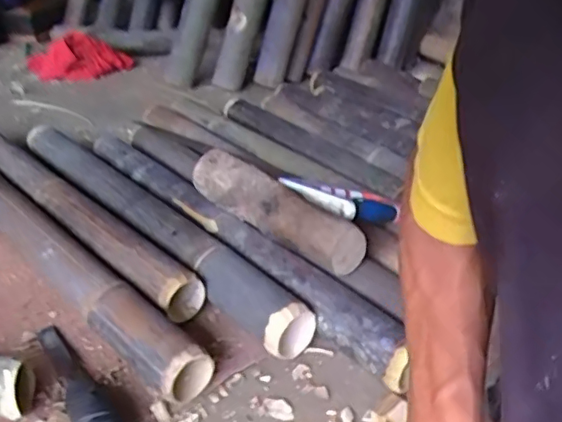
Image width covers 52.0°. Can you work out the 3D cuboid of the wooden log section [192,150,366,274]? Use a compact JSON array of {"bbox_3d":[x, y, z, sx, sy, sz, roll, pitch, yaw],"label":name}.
[{"bbox_3d":[-0.014,0.000,0.711,0.254,0.078,0.056,27,38,35],"label":"wooden log section"}]

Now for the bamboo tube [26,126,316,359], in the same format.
[{"bbox_3d":[-0.218,-0.008,0.836,0.066,0.066,0.737,-21,38,-35],"label":"bamboo tube"}]

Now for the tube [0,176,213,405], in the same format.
[{"bbox_3d":[-0.353,0.014,0.788,0.061,0.065,0.792,-23,39,-38],"label":"tube"}]

